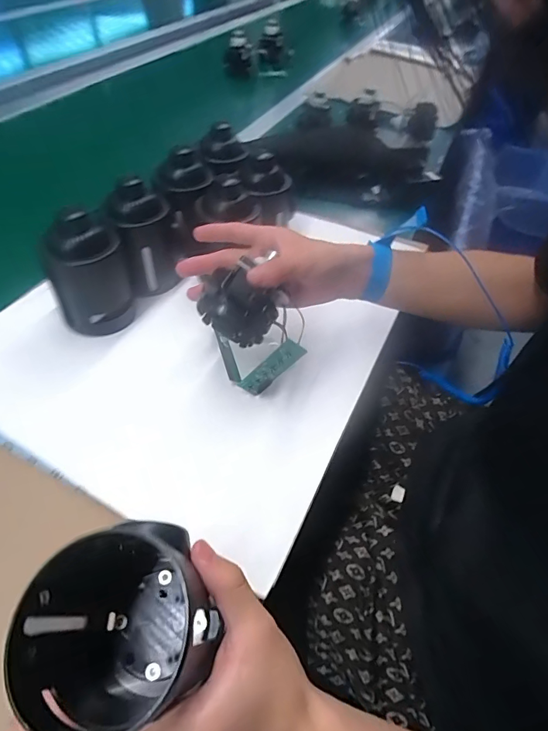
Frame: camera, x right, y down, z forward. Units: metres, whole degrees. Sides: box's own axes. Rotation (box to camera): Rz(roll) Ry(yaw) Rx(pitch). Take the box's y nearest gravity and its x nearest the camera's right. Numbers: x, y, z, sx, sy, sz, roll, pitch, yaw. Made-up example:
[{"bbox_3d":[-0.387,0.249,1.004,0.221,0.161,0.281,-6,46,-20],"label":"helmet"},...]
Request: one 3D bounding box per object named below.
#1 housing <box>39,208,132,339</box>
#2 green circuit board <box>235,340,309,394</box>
[{"bbox_3d":[-0.185,-0.094,0.414,0.070,0.120,0.067,-14,54,-17],"label":"housing"},{"bbox_3d":[-0.003,0.004,0.376,0.022,0.081,0.008,25,45,-26],"label":"green circuit board"}]

